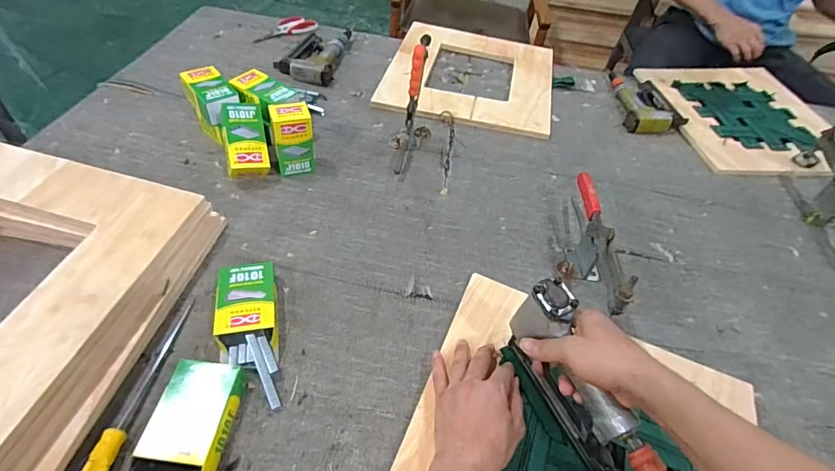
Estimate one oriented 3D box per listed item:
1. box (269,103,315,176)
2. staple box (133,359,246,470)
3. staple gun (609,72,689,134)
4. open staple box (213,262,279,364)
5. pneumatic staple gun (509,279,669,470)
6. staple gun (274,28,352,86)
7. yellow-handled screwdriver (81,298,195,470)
[{"bbox_3d":[-0.222,-0.170,0.794,0.067,0.123,0.061,-11,51,-16],"label":"box"},{"bbox_3d":[-0.254,0.210,0.506,0.081,0.031,0.127,6,48,-1],"label":"staple box"},{"bbox_3d":[0.563,-0.329,1.082,0.142,0.042,0.233,7,48,0],"label":"staple gun"},{"bbox_3d":[-0.229,0.104,0.601,0.080,0.037,0.147,-7,50,-12],"label":"open staple box"},{"bbox_3d":[0.185,0.185,0.480,0.046,0.134,0.243,-15,52,-19],"label":"pneumatic staple gun"},{"bbox_3d":[-0.256,-0.457,1.104,0.141,0.039,0.264,9,48,1],"label":"staple gun"},{"bbox_3d":[-0.330,0.195,0.512,0.023,0.024,0.288,6,43,-2],"label":"yellow-handled screwdriver"}]

